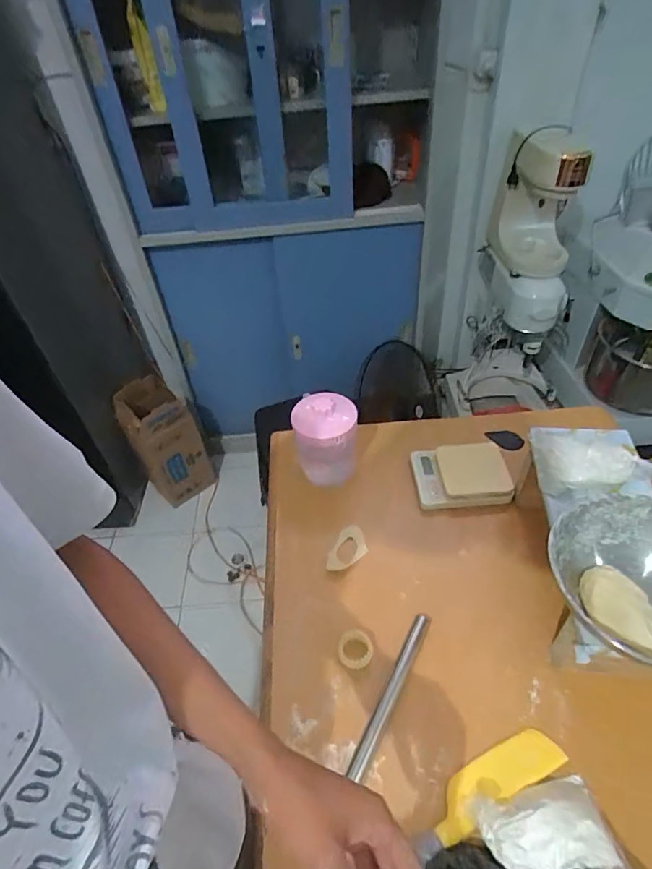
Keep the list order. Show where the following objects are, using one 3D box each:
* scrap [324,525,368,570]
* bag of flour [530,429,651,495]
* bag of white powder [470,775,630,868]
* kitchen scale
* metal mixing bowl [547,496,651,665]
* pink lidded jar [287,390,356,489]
[{"bbox_3d":[0.041,0.204,0.843,0.056,0.011,0.095,19,50,23],"label":"scrap"},{"bbox_3d":[0.431,0.036,0.763,0.194,0.052,0.145,1,45,6],"label":"bag of flour"},{"bbox_3d":[0.249,0.445,0.536,0.147,0.053,0.093,-9,45,-4],"label":"bag of white powder"},{"bbox_3d":[0.260,0.078,0.930,0.173,0.041,0.142,-3,45,3],"label":"kitchen scale"},{"bbox_3d":[0.383,0.180,0.577,0.217,0.078,0.198,13,47,18],"label":"metal mixing bowl"},{"bbox_3d":[-0.001,0.011,0.928,0.118,0.172,0.114,-3,45,3],"label":"pink lidded jar"}]

